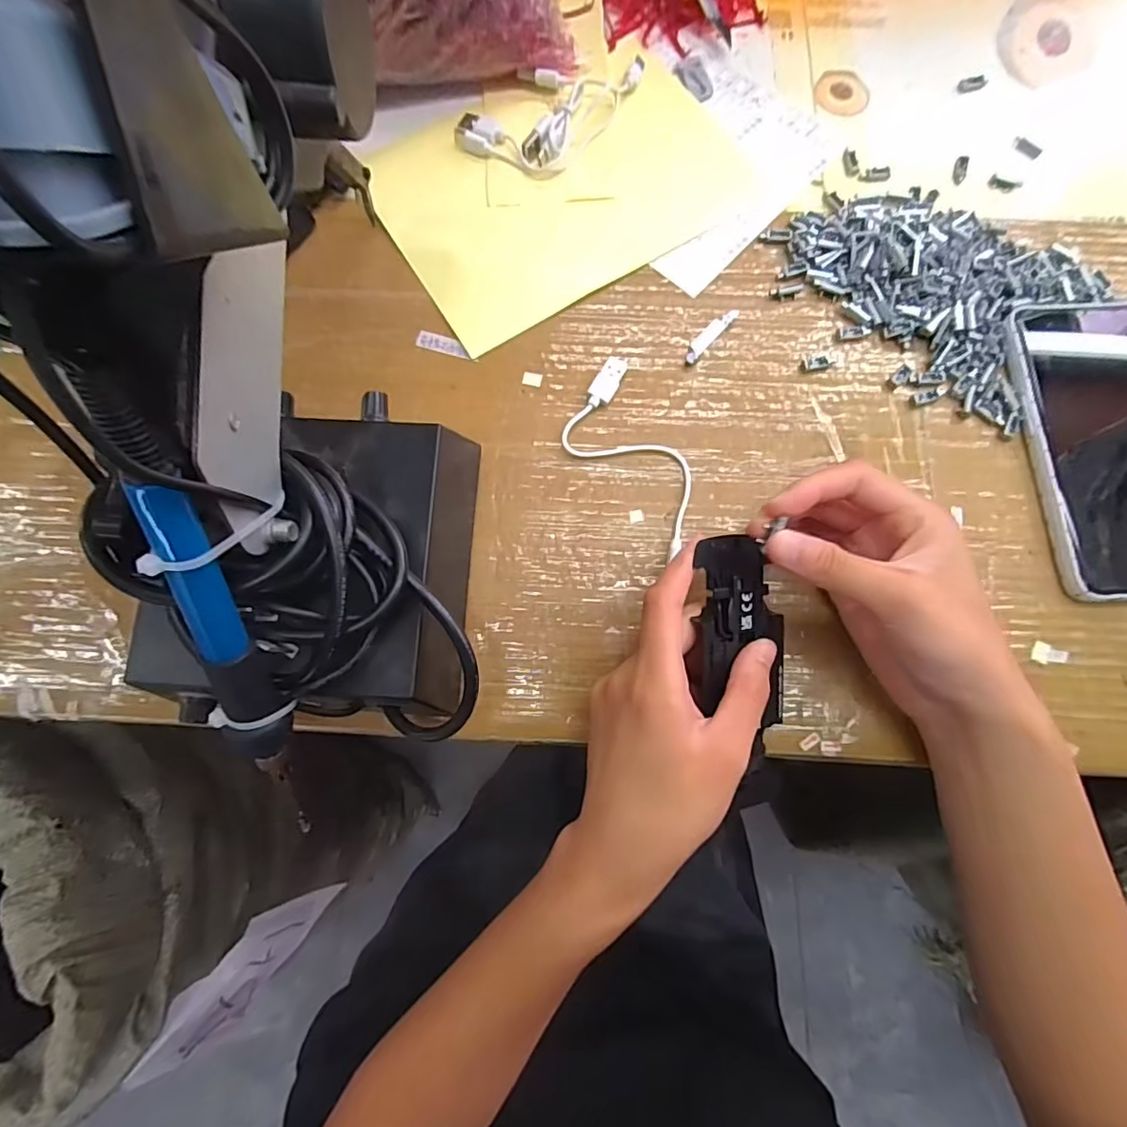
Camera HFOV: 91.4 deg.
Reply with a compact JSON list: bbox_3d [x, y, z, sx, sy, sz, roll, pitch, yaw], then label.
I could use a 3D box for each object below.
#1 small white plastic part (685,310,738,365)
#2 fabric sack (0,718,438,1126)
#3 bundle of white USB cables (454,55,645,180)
[{"bbox_3d":[0.084,-0.133,0.318,0.009,0.004,0.042,42,81,9],"label":"small white plastic part"},{"bbox_3d":[-0.461,0.323,0.633,0.394,0.582,0.279,-2,77,0],"label":"fabric sack"},{"bbox_3d":[-0.008,-0.296,0.350,0.078,0.013,0.115,33,79,7],"label":"bundle of white USB cables"}]

